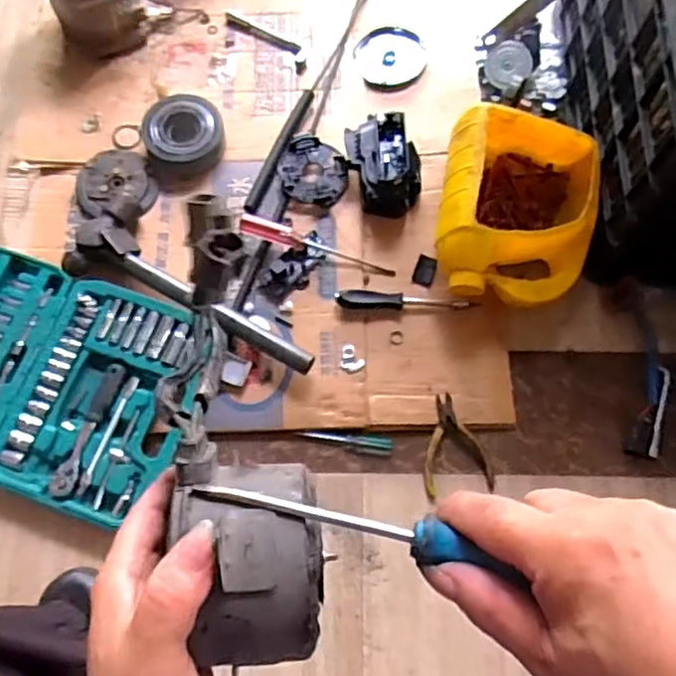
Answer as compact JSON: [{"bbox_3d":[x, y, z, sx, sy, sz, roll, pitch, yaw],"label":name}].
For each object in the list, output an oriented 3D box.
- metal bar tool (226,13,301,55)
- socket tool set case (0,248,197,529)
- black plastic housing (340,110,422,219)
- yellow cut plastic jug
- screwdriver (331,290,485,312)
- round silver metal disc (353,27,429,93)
[{"bbox_3d":[-0.108,-0.438,0.951,0.125,0.005,0.017,28,71,11],"label":"metal bar tool"},{"bbox_3d":[-0.358,0.041,0.769,0.404,0.048,0.252,19,70,8],"label":"socket tool set case"},{"bbox_3d":[0.058,-0.220,0.837,0.077,0.067,0.118,-18,71,-8],"label":"black plastic housing"},{"bbox_3d":[0.214,-0.150,0.787,0.181,0.115,0.218,7,68,3],"label":"yellow cut plastic jug"},{"bbox_3d":[0.082,-0.043,0.793,0.166,0.023,0.020,2,68,1],"label":"screwdriver"},{"bbox_3d":[0.074,-0.395,0.928,0.093,0.014,0.096,0,68,0],"label":"round silver metal disc"}]

